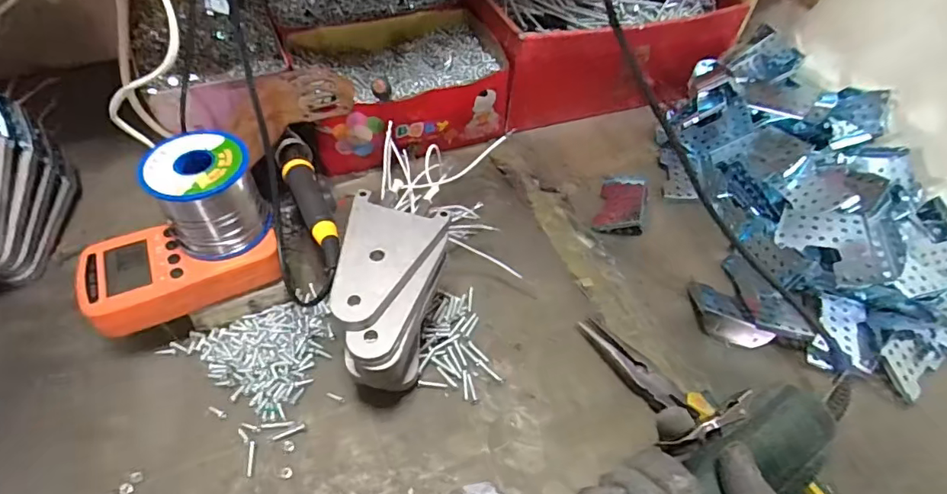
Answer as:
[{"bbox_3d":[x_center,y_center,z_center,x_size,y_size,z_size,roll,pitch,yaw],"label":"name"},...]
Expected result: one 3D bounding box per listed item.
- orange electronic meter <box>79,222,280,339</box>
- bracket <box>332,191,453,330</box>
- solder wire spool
[{"bbox_3d":[-0.210,0.013,0.370,0.124,0.024,0.072,-20,55,-19],"label":"orange electronic meter"},{"bbox_3d":[-0.062,0.008,0.331,0.065,0.014,0.097,15,51,7],"label":"bracket"},{"bbox_3d":[-0.186,-0.036,0.359,0.062,0.071,0.053,-28,58,-24],"label":"solder wire spool"}]

